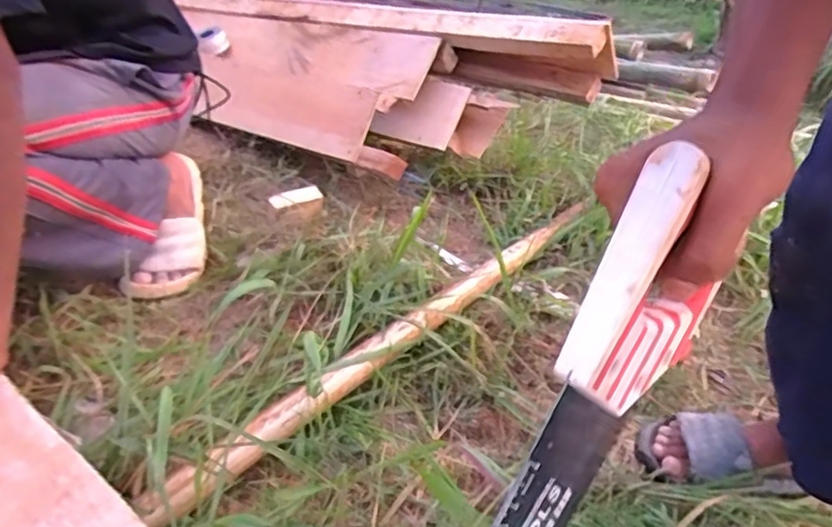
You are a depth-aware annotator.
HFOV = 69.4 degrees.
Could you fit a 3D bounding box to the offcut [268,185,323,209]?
[{"bbox_3d":[-0.223,-0.126,1.130,0.113,0.010,0.033,-26,75,-45],"label":"offcut"}]

